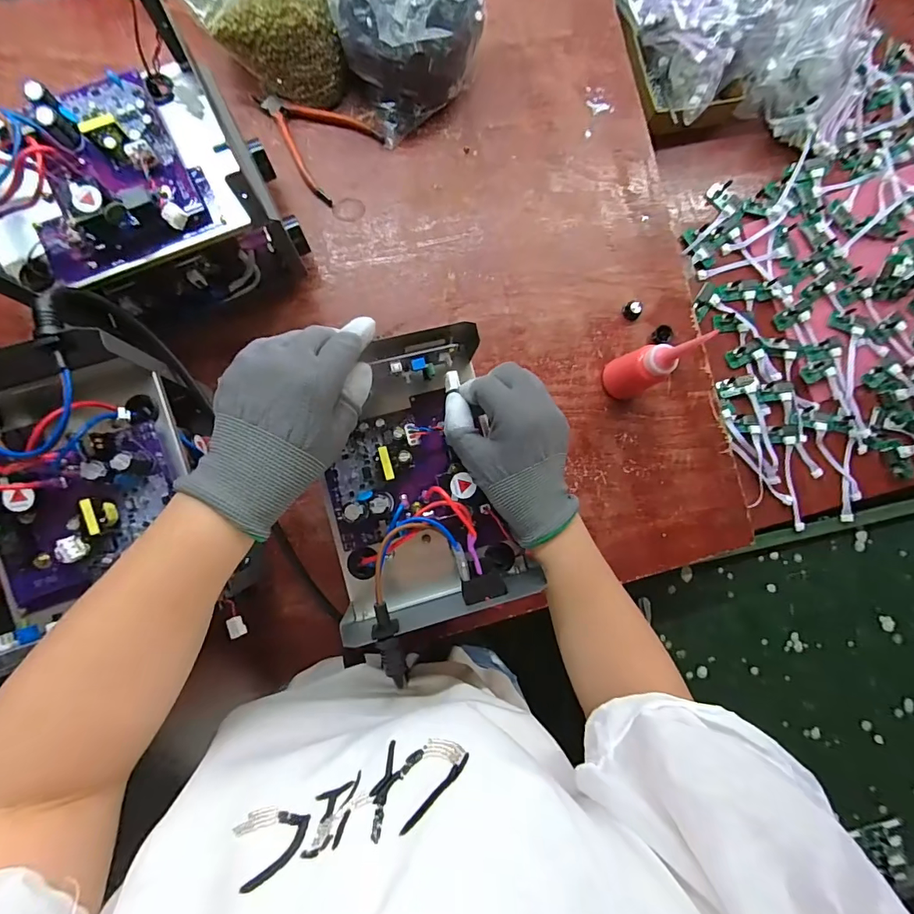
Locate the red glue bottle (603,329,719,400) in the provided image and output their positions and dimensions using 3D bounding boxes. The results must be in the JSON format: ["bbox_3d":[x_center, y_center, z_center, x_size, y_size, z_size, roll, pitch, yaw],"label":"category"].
[{"bbox_3d":[0.202,-0.099,0.478,0.045,0.149,0.044,0,85,-3],"label":"red glue bottle"}]

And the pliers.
[{"bbox_3d":[-0.167,-0.374,0.519,0.131,0.018,0.104,39,84,0],"label":"pliers"}]

